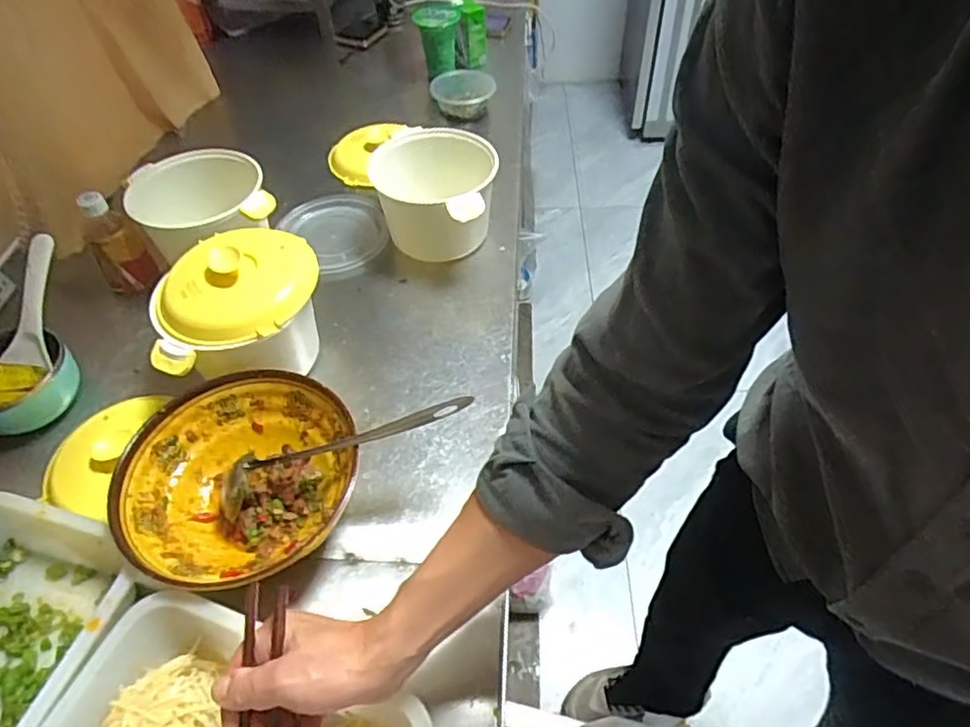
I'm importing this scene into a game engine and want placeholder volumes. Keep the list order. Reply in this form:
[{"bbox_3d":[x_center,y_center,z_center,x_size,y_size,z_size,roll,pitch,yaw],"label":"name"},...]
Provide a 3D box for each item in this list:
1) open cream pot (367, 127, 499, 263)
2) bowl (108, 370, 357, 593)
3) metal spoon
[{"bbox_3d":[-0.067,-0.222,0.871,0.172,0.121,0.199,-10,50,-6],"label":"open cream pot"},{"bbox_3d":[-0.237,0.119,0.625,0.203,0.085,0.217,-1,50,2],"label":"bowl"},{"bbox_3d":[-0.135,0.077,0.598,0.258,0.031,0.047,-20,51,6],"label":"metal spoon"}]

